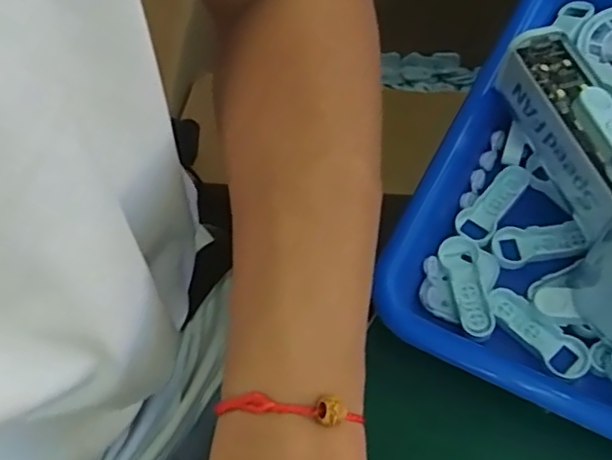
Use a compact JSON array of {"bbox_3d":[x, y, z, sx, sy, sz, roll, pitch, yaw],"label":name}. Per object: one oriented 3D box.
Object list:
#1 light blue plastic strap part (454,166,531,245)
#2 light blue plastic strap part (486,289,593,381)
[{"bbox_3d":[0.092,-0.013,0.313,0.019,0.008,0.049,32,69,19],"label":"light blue plastic strap part"},{"bbox_3d":[0.103,0.046,0.282,0.015,0.010,0.050,-42,67,-17],"label":"light blue plastic strap part"}]

